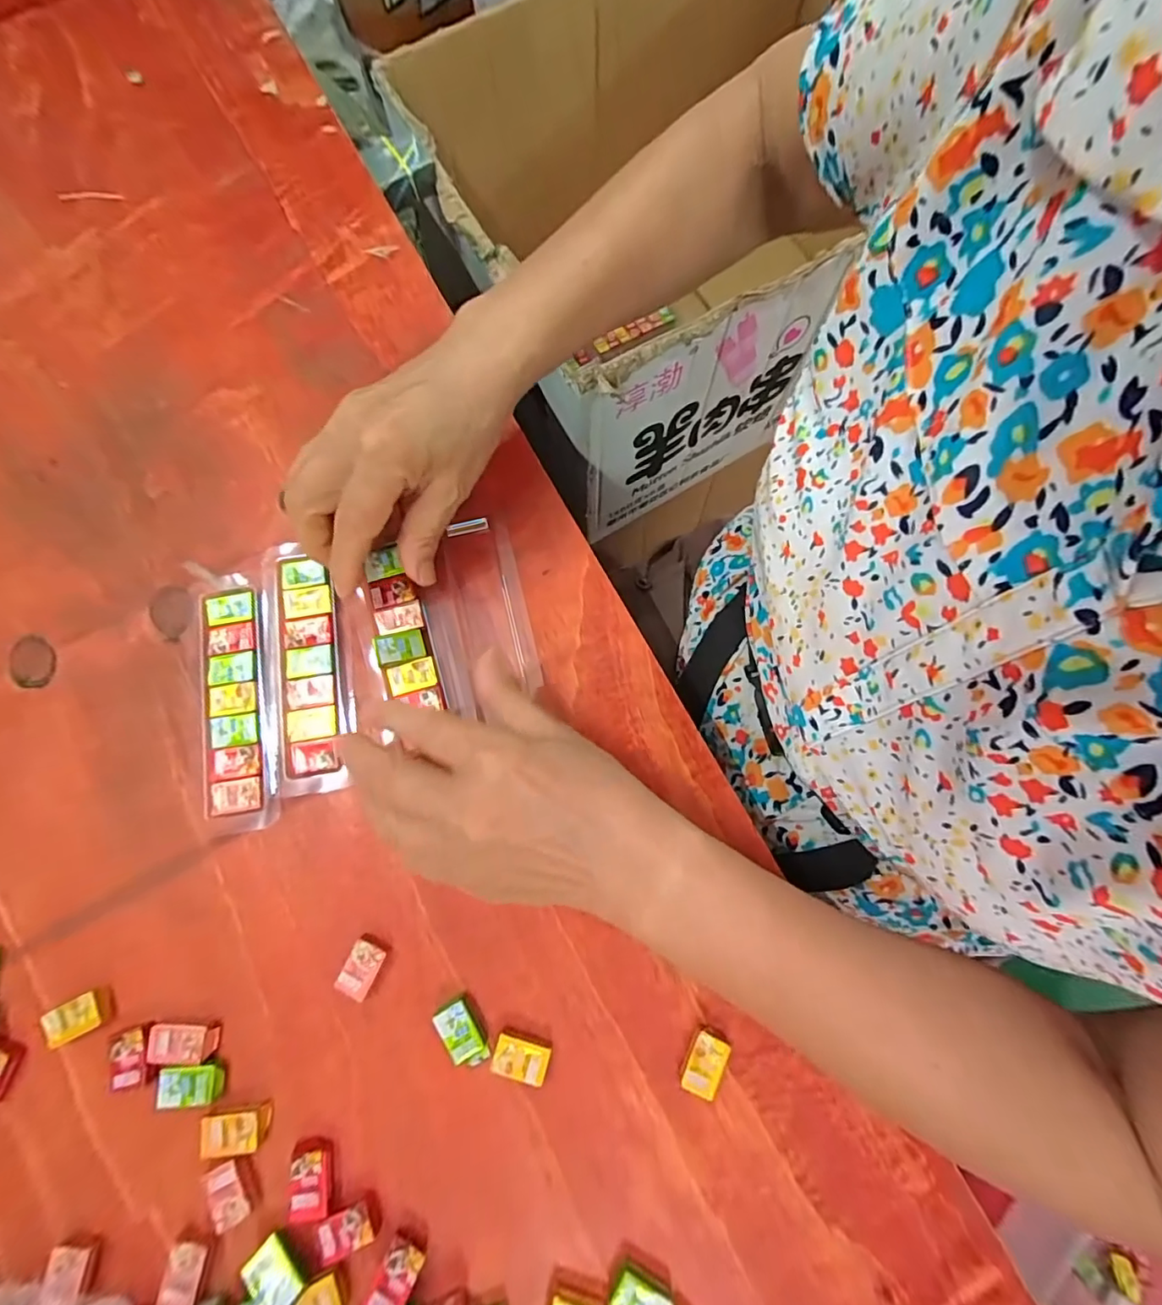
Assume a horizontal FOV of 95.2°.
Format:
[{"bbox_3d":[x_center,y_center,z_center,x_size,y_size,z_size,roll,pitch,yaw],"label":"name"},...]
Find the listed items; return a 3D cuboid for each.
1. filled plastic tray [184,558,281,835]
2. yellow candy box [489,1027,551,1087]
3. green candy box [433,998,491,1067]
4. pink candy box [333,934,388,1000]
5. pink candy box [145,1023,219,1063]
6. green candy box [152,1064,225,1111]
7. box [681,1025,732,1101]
[{"bbox_3d":[-0.188,0.021,0.290,0.040,0.008,0.148,-13,79,-3],"label":"filled plastic tray"},{"bbox_3d":[-0.028,0.194,0.254,0.026,0.010,0.016,15,78,3],"label":"yellow candy box"},{"bbox_3d":[-0.057,0.185,0.257,0.017,0.010,0.030,-31,80,-7],"label":"green candy box"},{"bbox_3d":[-0.108,0.155,0.262,0.017,0.009,0.025,27,79,5],"label":"pink candy box"},{"bbox_3d":[-0.191,0.187,0.253,0.030,0.005,0.016,2,78,0],"label":"pink candy box"},{"bbox_3d":[-0.184,0.203,0.249,0.029,0.005,0.017,-5,78,-2],"label":"green candy box"},{"bbox_3d":[0.060,0.196,0.254,0.018,0.010,0.026,25,79,4],"label":"box"}]

